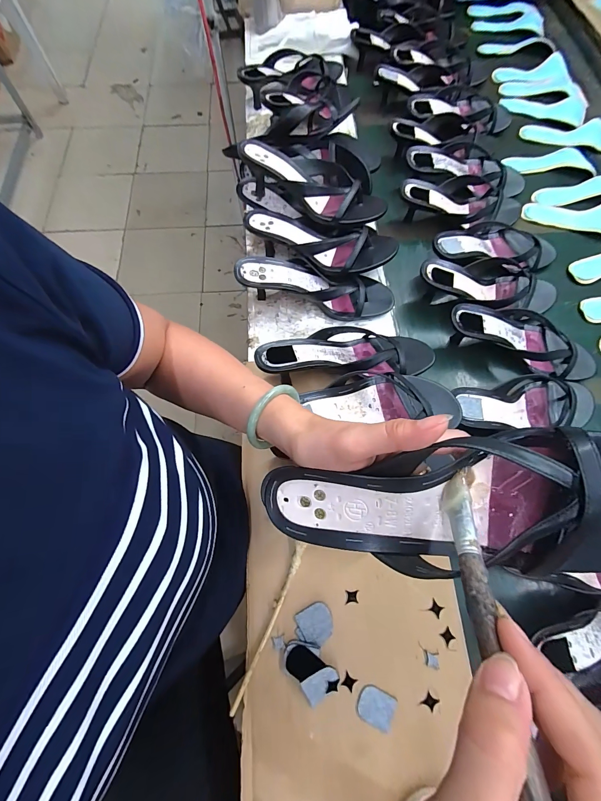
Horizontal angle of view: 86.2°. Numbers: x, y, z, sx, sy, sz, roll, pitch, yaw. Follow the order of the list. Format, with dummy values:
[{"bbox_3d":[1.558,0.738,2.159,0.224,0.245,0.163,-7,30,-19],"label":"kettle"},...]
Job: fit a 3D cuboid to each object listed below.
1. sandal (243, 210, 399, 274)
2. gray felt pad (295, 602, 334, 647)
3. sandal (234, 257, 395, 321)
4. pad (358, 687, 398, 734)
[{"bbox_3d":[0.030,-0.246,0.501,0.230,0.049,0.077,12,70,4],"label":"sandal"},{"bbox_3d":[0.018,0.253,0.364,0.038,0.004,0.038,-29,72,-10],"label":"gray felt pad"},{"bbox_3d":[0.025,-0.174,0.492,0.232,0.062,0.074,4,70,2],"label":"sandal"},{"bbox_3d":[0.079,0.322,0.336,0.035,0.004,0.031,23,71,8],"label":"pad"}]

